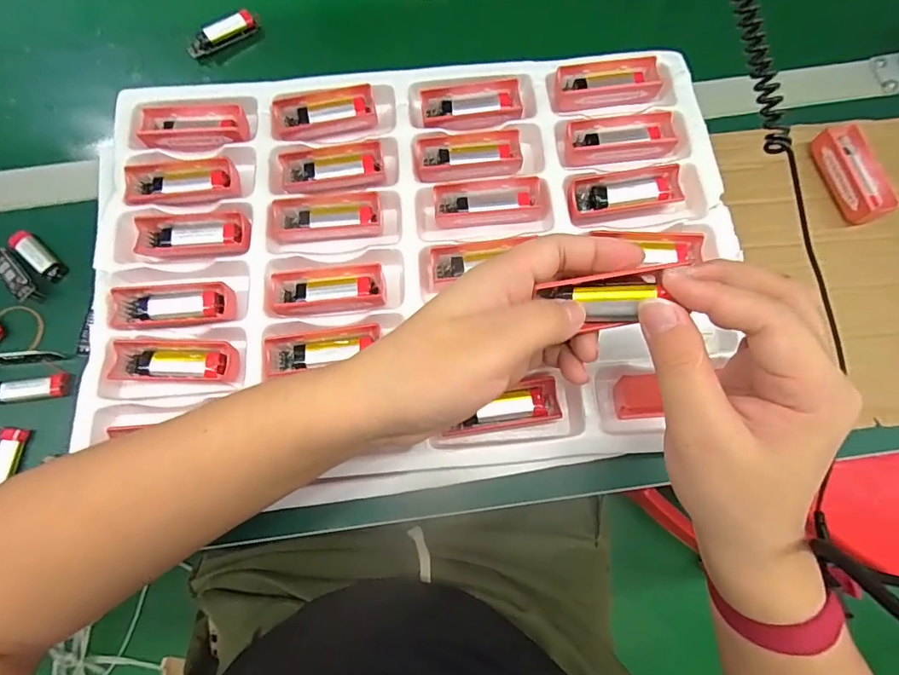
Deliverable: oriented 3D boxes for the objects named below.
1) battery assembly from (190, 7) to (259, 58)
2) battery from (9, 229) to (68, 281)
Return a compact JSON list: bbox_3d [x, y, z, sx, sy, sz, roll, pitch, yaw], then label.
[{"bbox_3d":[-0.217,-0.293,0.467,0.072,0.013,0.017,-29,76,-7],"label":"battery assembly"},{"bbox_3d":[-0.342,-0.069,0.405,0.056,0.011,0.017,37,78,11],"label":"battery"}]

